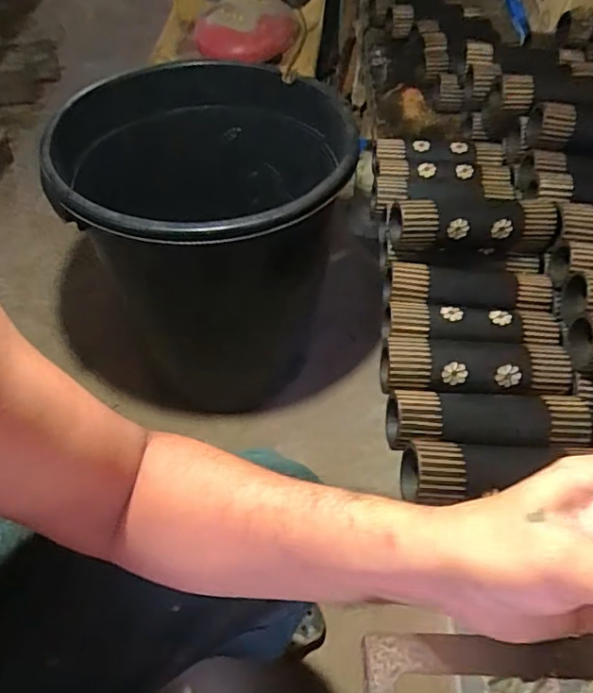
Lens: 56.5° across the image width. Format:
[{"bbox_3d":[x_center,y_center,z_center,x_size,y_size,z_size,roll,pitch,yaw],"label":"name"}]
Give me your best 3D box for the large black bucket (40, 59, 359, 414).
[{"bbox_3d":[-0.170,-0.180,1.118,0.478,0.632,0.559,-14,55,-14],"label":"large black bucket"}]

